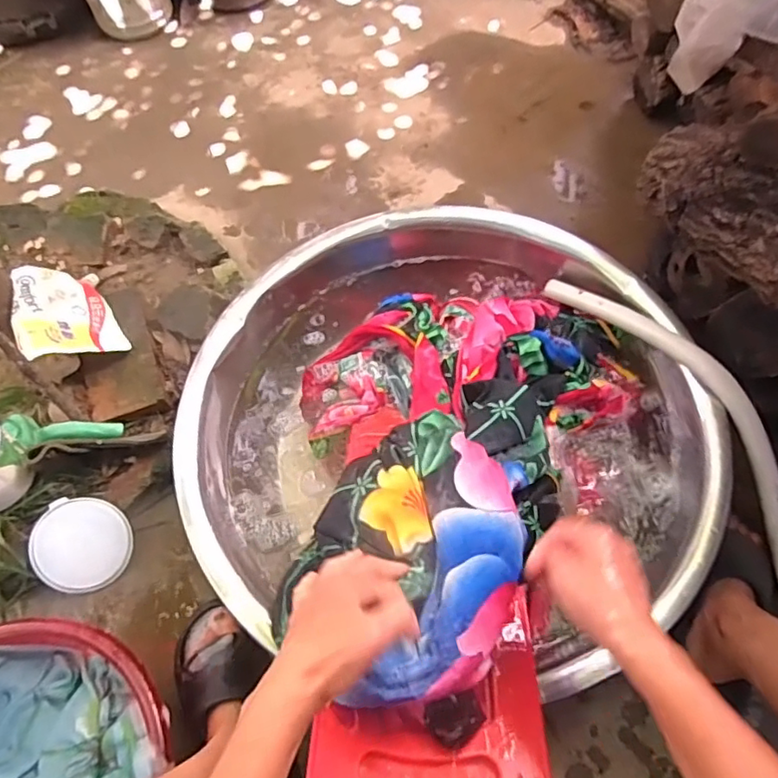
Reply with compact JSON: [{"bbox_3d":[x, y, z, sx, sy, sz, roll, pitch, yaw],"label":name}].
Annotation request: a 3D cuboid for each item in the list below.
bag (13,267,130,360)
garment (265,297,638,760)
[{"bbox_3d":[-0.503,-0.115,0.863,0.140,0.034,0.172,-6,58,-48],"label":"bag"},{"bbox_3d":[0.053,0.027,0.635,0.361,0.201,0.520,31,70,15],"label":"garment"}]

